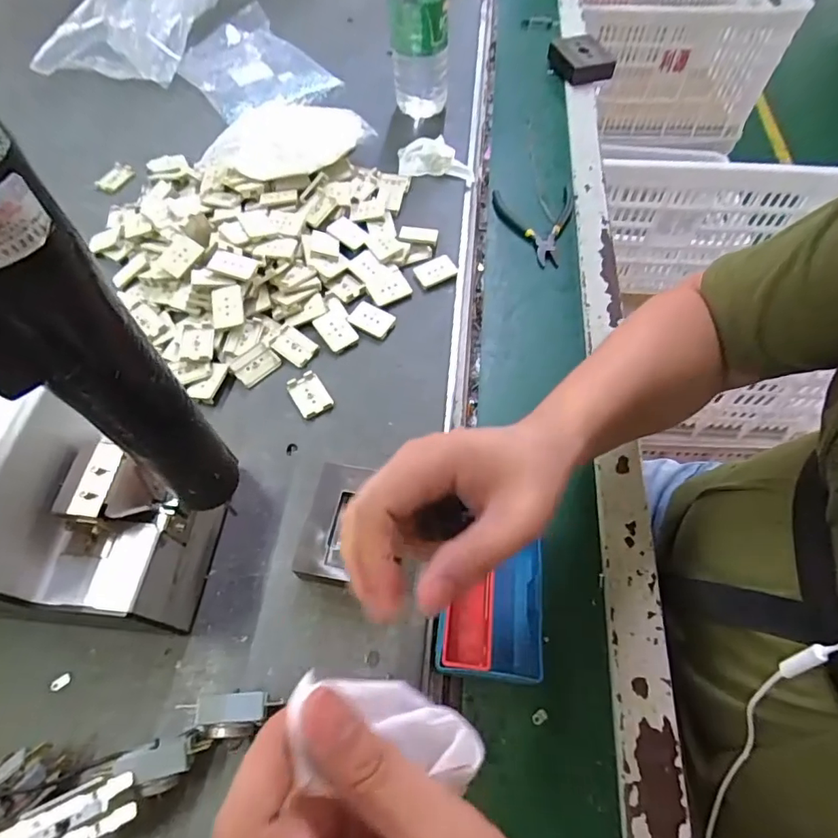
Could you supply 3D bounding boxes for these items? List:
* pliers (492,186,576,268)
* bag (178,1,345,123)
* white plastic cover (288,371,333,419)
[{"bbox_3d":[0.136,-0.221,0.583,0.094,0.009,0.124,0,59,0],"label":"pliers"},{"bbox_3d":[-0.225,-0.472,0.683,0.153,0.031,0.199,-36,65,-19],"label":"bag"},{"bbox_3d":[-0.093,-0.020,0.436,0.027,0.007,0.041,-31,64,-17],"label":"white plastic cover"}]

